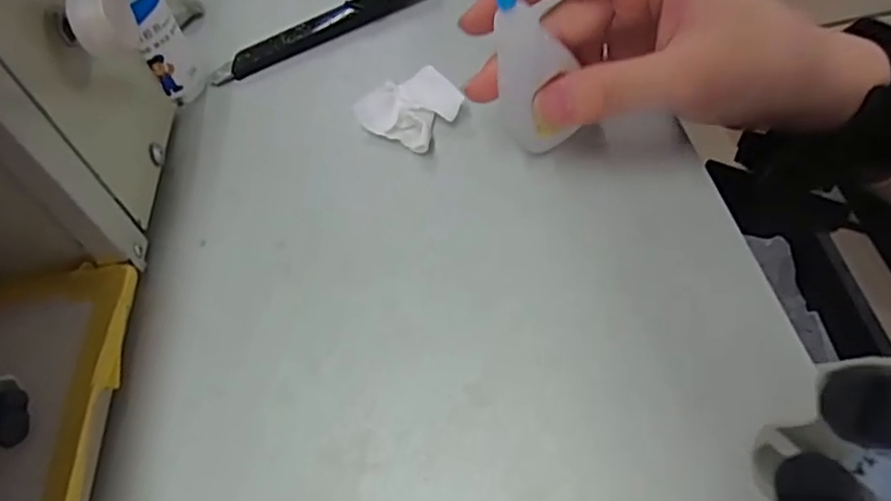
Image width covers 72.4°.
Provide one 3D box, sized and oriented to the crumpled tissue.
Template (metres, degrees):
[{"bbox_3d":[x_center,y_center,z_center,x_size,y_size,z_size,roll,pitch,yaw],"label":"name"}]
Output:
[{"bbox_3d":[-0.017,-0.067,0.280,0.043,0.017,0.036,28,61,27],"label":"crumpled tissue"}]

